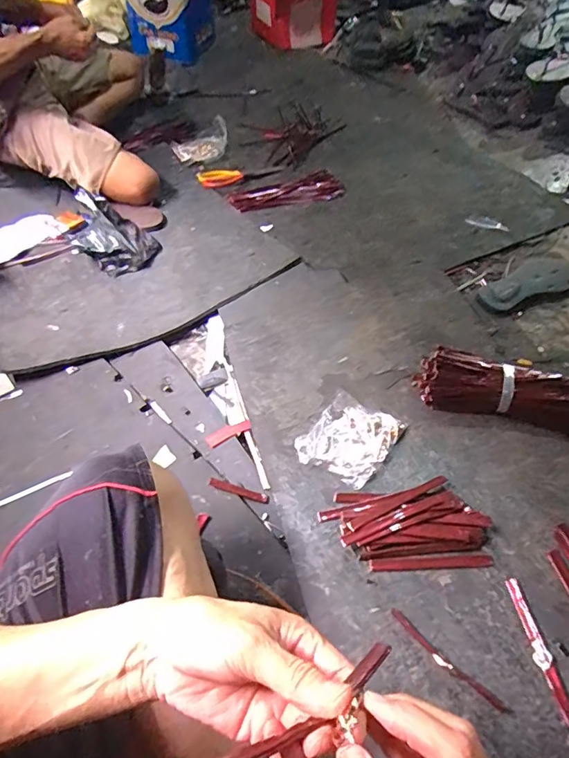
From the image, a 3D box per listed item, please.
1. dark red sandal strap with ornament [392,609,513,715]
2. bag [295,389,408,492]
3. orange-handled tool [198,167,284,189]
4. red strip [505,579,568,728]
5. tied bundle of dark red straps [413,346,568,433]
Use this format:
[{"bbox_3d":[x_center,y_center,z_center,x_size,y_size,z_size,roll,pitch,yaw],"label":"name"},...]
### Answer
[{"bbox_3d":[0.175,0.305,0.528,0.142,0.004,0.015,38,63,25],"label":"dark red sandal strap with ornament"},{"bbox_3d":[0.096,0.085,0.711,0.109,0.022,0.139,32,61,23],"label":"bag"},{"bbox_3d":[-0.118,-0.548,1.310,0.228,0.010,0.089,-8,50,-1],"label":"orange-handled tool"},{"bbox_3d":[0.277,0.293,0.533,0.018,0.005,0.143,-9,54,-5],"label":"red strip"},{"bbox_3d":[0.328,0.016,0.719,0.259,0.059,0.075,10,52,16],"label":"tied bundle of dark red straps"}]

